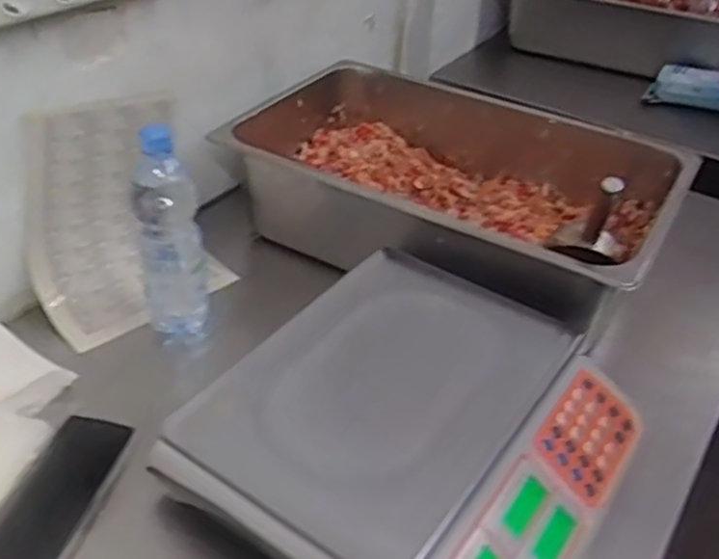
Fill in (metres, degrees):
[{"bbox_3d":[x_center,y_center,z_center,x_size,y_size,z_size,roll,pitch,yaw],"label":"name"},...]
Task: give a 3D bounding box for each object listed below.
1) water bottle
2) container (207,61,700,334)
[{"bbox_3d":[-0.199,-0.041,0.773,0.071,0.236,0.059,-6,41,-12],"label":"water bottle"},{"bbox_3d":[0.091,-0.122,0.940,0.547,0.126,0.336,21,43,20],"label":"container"}]

